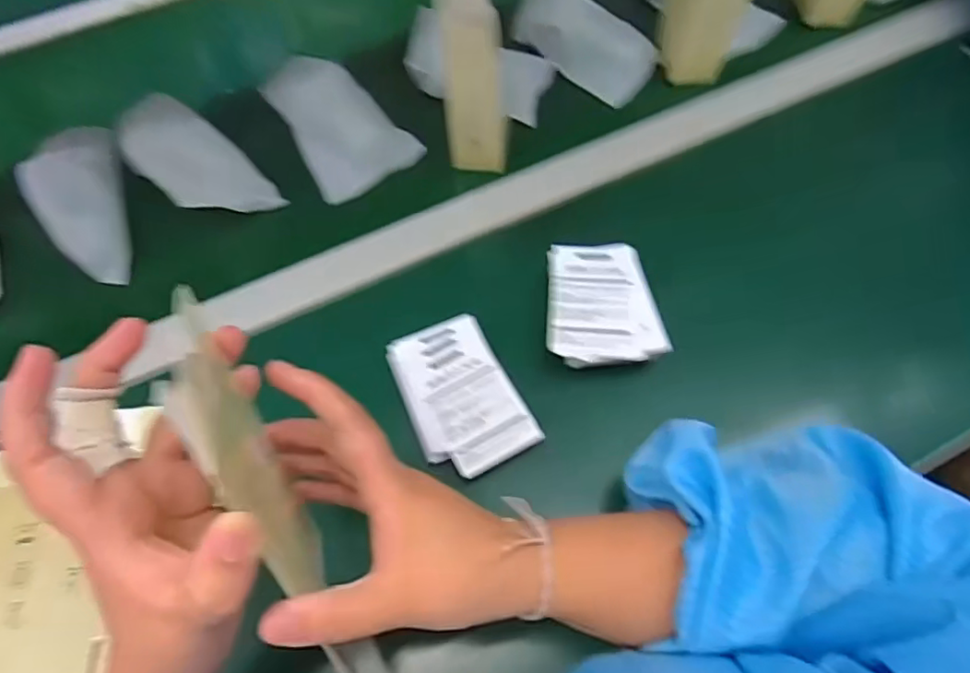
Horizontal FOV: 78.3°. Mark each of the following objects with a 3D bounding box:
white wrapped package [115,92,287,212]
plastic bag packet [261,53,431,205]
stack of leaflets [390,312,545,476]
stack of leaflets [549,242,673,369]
[{"bbox_3d":[-0.241,-0.141,0.488,0.132,0.052,0.070,37,71,19],"label":"white wrapped package"},{"bbox_3d":[-0.125,-0.189,0.522,0.092,0.019,0.121,-31,98,-6],"label":"plastic bag packet"},{"bbox_3d":[-0.018,0.037,0.395,0.069,0.008,0.107,-26,65,-10],"label":"stack of leaflets"},{"bbox_3d":[0.081,-0.024,0.415,0.077,0.008,0.092,-4,63,1],"label":"stack of leaflets"}]

